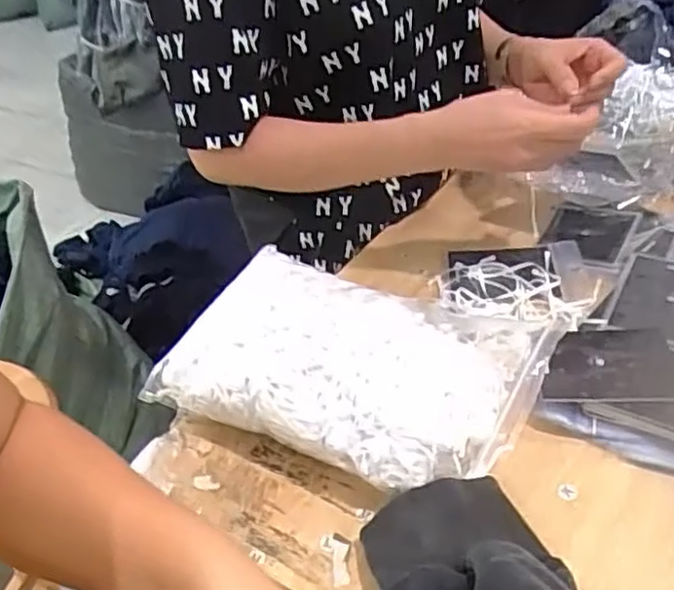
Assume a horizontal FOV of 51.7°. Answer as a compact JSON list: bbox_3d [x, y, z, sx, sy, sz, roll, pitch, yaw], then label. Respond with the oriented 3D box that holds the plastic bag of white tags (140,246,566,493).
[{"bbox_3d":[0.014,0.045,0.529,0.256,0.082,0.176,14,41,26],"label":"plastic bag of white tags"}]

